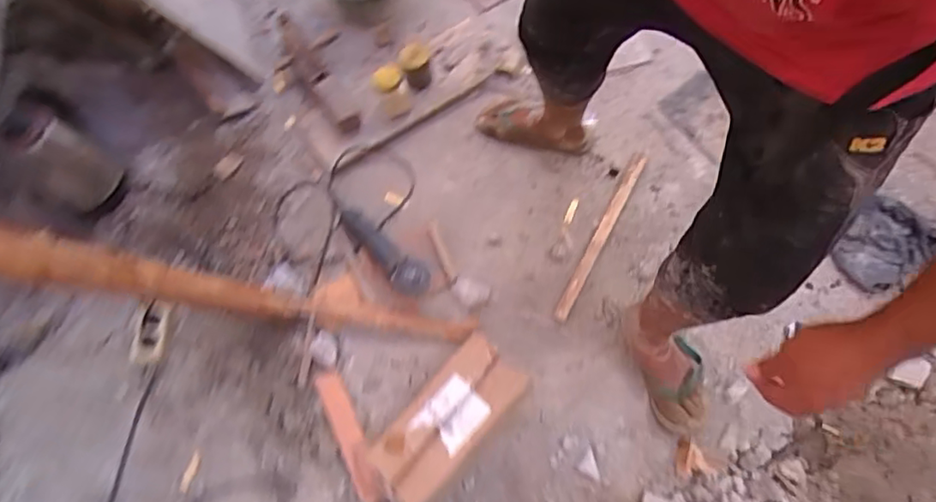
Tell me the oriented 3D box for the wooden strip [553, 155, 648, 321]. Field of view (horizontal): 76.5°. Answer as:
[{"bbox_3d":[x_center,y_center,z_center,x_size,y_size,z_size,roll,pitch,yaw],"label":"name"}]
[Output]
[{"bbox_3d":[0.296,-0.037,1.309,0.030,0.009,0.427,27,74,10],"label":"wooden strip"}]

